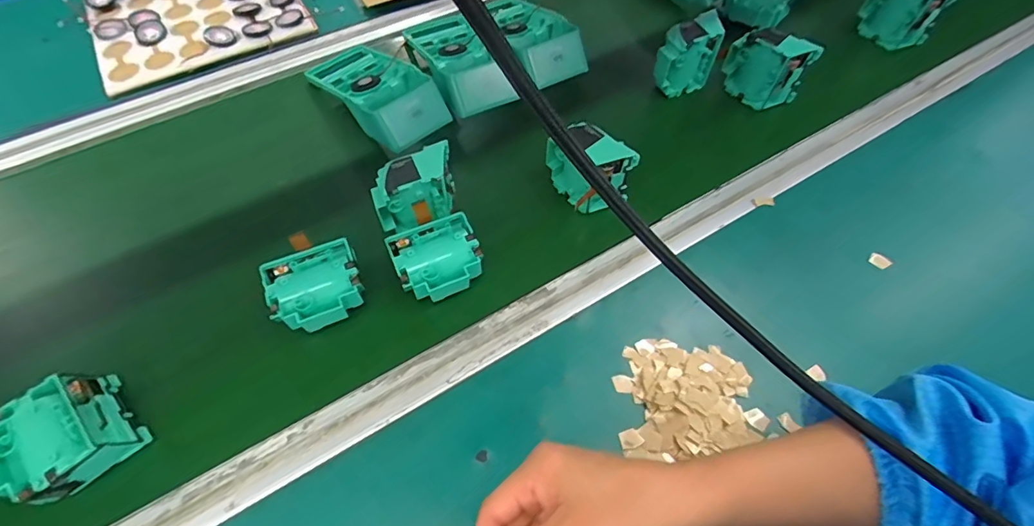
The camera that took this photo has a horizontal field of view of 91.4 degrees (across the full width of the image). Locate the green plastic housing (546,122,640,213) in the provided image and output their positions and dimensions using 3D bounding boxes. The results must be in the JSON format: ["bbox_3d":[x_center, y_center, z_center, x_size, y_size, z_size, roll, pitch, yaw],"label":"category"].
[{"bbox_3d":[0.067,-0.093,0.485,0.038,0.071,0.082,-36,66,-20],"label":"green plastic housing"}]

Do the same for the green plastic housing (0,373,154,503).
[{"bbox_3d":[-0.332,0.128,0.366,0.081,0.037,0.077,-39,68,-22],"label":"green plastic housing"}]

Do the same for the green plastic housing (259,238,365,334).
[{"bbox_3d":[-0.169,0.024,0.430,0.073,0.032,0.069,-22,62,-14],"label":"green plastic housing"}]

